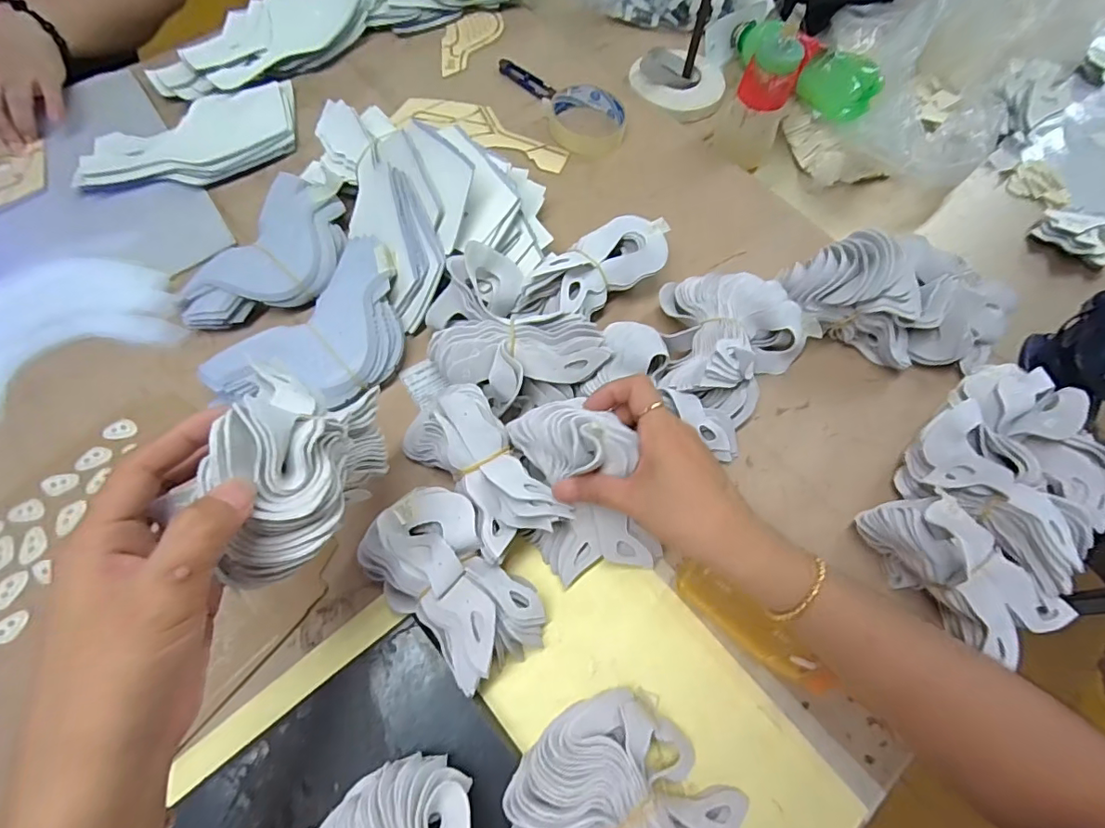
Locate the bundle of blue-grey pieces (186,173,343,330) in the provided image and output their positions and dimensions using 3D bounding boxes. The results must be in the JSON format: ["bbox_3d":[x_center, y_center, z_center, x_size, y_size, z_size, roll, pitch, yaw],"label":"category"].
[{"bbox_3d":[-0.246,-0.140,0.481,0.109,0.034,0.170,22,67,6],"label":"bundle of blue-grey pieces"}]

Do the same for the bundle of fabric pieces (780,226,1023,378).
[{"bbox_3d":[0.302,-0.099,0.463,0.203,0.093,0.104,3,66,-2],"label":"bundle of fabric pieces"}]

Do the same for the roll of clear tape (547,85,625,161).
[{"bbox_3d":[0.040,-0.323,0.588,0.084,0.022,0.084,-3,67,-4],"label":"roll of clear tape"}]

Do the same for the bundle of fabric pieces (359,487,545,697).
[{"bbox_3d":[-0.066,0.112,0.358,0.084,0.068,0.129,-38,73,-17],"label":"bundle of fabric pieces"}]

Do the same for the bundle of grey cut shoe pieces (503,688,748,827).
[{"bbox_3d":[0.042,0.238,0.313,0.126,0.058,0.116,1,66,-3],"label":"bundle of grey cut shoe pieces"}]

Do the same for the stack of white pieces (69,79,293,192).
[{"bbox_3d":[-0.373,-0.280,0.551,0.216,0.012,0.114,-21,69,-12],"label":"stack of white pieces"}]

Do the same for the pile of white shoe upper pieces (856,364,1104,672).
[{"bbox_3d":[0.336,0.066,0.405,0.201,0.067,0.142,-41,74,-18],"label":"pile of white shoe upper pieces"}]

